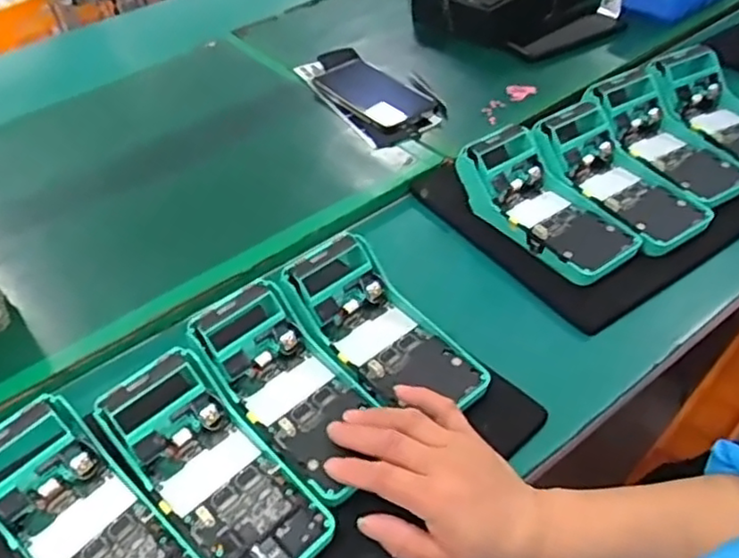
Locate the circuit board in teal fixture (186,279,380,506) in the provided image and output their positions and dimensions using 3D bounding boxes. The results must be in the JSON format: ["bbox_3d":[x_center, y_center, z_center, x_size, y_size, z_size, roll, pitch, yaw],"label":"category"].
[{"bbox_3d":[-0.055,0.075,0.470,0.077,0.062,0.164,-36,50,-27],"label":"circuit board in teal fixture"}]

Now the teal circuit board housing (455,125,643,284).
[{"bbox_3d":[0.164,-0.066,0.599,0.076,0.075,0.161,-30,48,-22],"label":"teal circuit board housing"}]

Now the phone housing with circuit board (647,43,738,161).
[{"bbox_3d":[0.373,-0.180,0.667,0.096,0.056,0.164,-25,46,-18],"label":"phone housing with circuit board"}]

